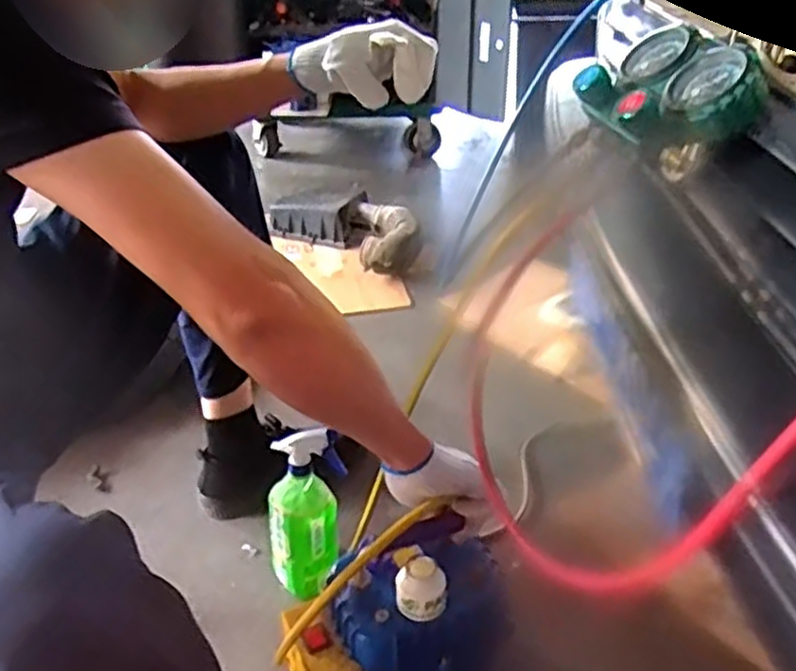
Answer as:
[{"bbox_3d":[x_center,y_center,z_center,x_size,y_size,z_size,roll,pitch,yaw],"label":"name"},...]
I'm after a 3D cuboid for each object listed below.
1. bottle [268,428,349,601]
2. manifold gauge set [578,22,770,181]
[{"bbox_3d":[-0.127,0.253,1.065,0.109,0.236,0.086,-10,34,-13],"label":"bottle"},{"bbox_3d":[0.242,-0.222,0.704,0.128,0.086,0.163,-7,33,-9],"label":"manifold gauge set"}]

